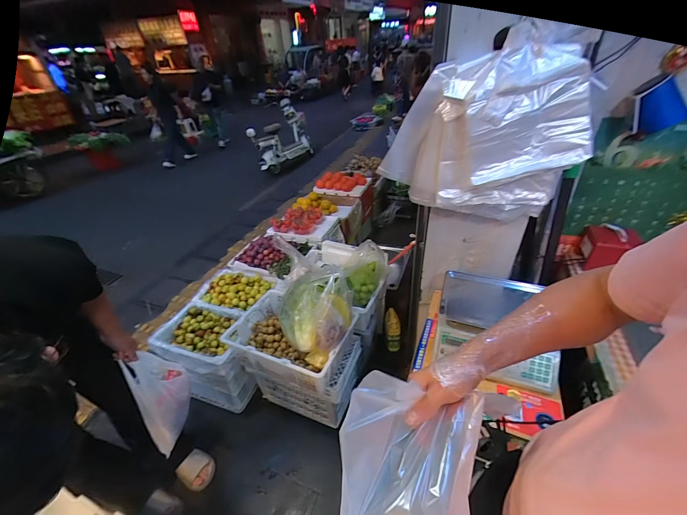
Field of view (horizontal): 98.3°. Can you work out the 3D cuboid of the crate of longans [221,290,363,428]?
[{"bbox_3d":[-0.191,0.472,1.379,0.492,0.488,0.357,12,39,21],"label":"crate of longans"}]

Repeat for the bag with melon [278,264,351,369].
[{"bbox_3d":[-0.100,0.225,1.158,0.285,0.263,0.268,-15,38,-14],"label":"bag with melon"}]

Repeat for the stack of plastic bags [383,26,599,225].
[{"bbox_3d":[0.365,-0.281,0.767,0.445,0.376,0.100,18,39,2],"label":"stack of plastic bags"}]

